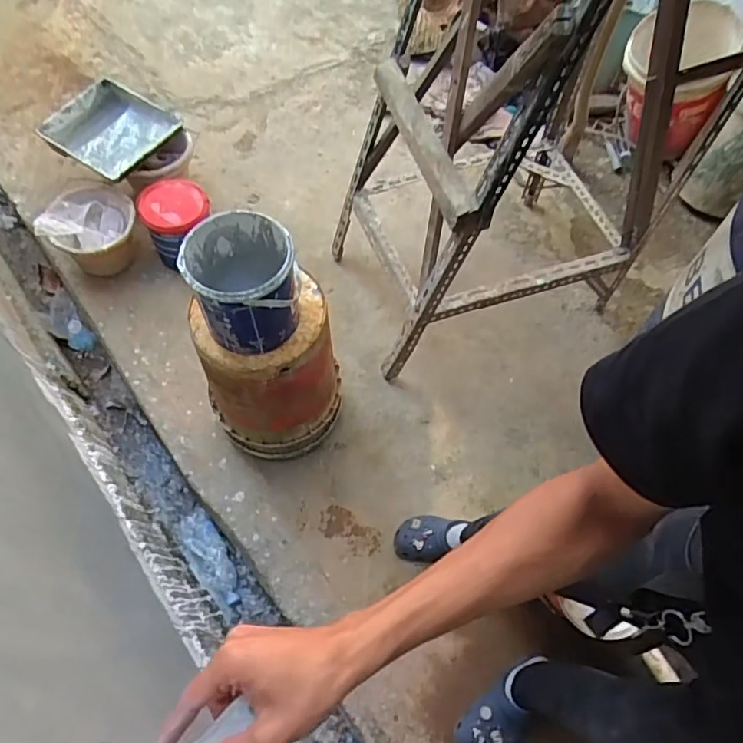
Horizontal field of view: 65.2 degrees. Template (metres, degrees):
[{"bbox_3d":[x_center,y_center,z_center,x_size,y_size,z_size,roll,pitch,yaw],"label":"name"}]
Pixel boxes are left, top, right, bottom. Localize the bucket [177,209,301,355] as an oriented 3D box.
[{"bbox_3d":[-0.227,-0.154,1.045,0.179,0.189,0.192,1,62,-3],"label":"bucket"}]

